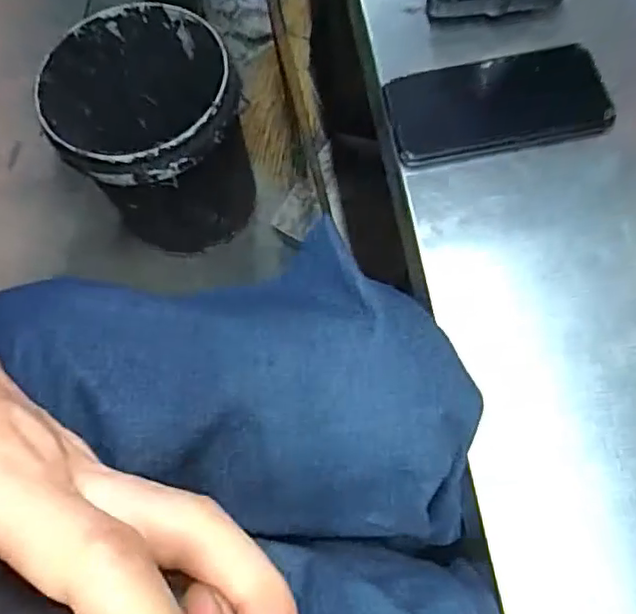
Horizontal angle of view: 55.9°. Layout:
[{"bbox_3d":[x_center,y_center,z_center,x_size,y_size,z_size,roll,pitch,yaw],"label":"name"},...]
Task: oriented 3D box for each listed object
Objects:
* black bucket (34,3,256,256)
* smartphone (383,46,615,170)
[{"bbox_3d":[-0.283,-0.315,1.047,0.290,0.286,0.324,-19,69,-5],"label":"black bucket"},{"bbox_3d":[0.135,-0.155,0.455,0.159,0.018,0.078,-10,69,-2],"label":"smartphone"}]

